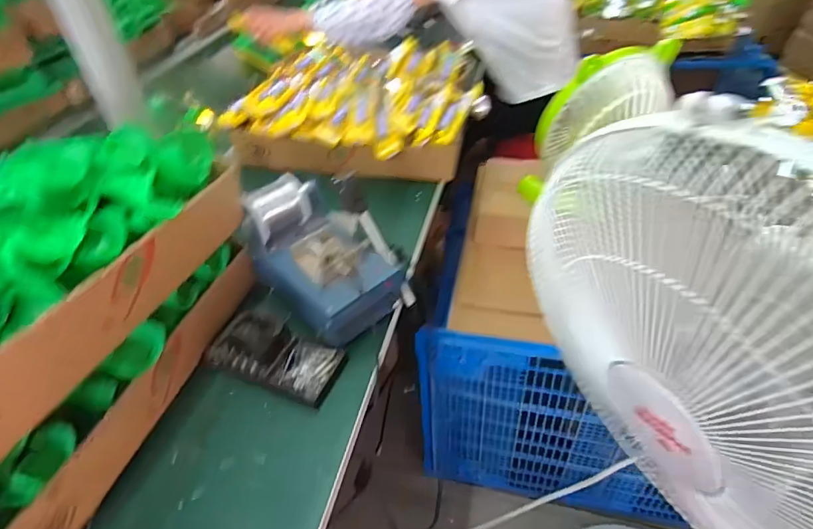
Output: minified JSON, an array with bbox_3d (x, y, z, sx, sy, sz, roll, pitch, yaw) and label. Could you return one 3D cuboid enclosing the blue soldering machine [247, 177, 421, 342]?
[{"bbox_3d":[-0.105,-0.017,0.629,0.139,0.113,0.206,-32,51,-27],"label":"blue soldering machine"}]

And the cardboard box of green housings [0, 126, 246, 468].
[{"bbox_3d":[-0.346,0.001,0.449,0.211,0.133,0.394,11,45,14],"label":"cardboard box of green housings"}]

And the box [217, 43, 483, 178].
[{"bbox_3d":[-0.074,-0.342,1.004,0.452,0.131,0.465,6,44,9],"label":"box"}]

